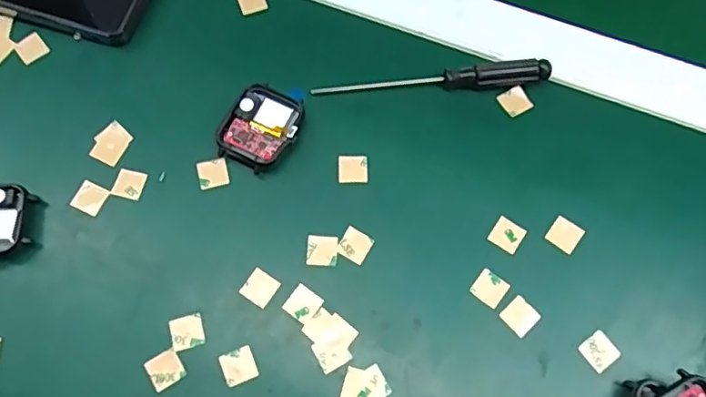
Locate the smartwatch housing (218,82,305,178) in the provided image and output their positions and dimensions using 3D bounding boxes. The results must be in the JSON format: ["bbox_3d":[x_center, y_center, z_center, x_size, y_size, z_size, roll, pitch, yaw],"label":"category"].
[{"bbox_3d":[-0.049,-0.039,0.309,0.037,0.010,0.046,28,71,8],"label":"smartwatch housing"}]

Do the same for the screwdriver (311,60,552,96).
[{"bbox_3d":[0.045,-0.066,0.320,0.131,0.013,0.010,-4,70,-3],"label":"screwdriver"}]

